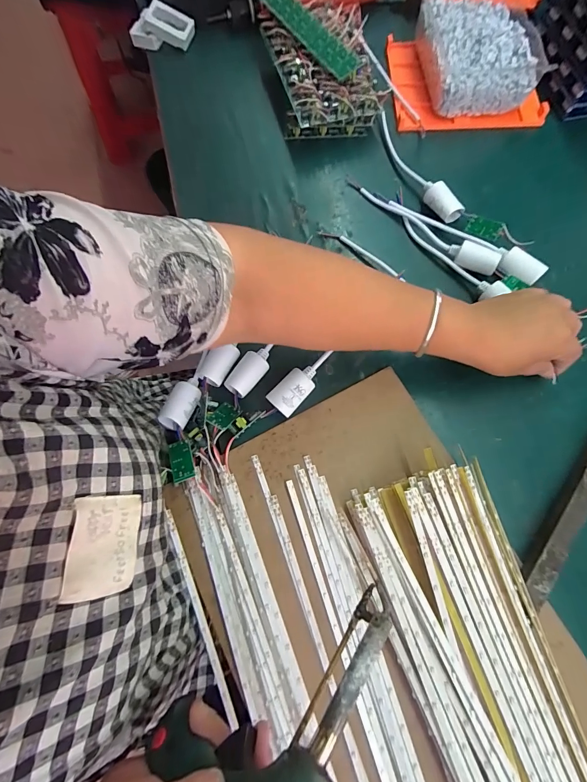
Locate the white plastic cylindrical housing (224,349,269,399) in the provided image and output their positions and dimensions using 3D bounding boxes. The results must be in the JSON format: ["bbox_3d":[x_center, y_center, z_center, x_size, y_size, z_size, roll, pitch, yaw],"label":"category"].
[{"bbox_3d":[-0.044,-0.019,0.354,0.025,0.021,0.053,39,77,11],"label":"white plastic cylindrical housing"}]

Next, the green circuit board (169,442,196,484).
[{"bbox_3d":[-0.104,0.065,0.325,0.020,0.004,0.036,-15,67,-8],"label":"green circuit board"}]

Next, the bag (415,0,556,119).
[{"bbox_3d":[0.245,-0.446,0.462,0.140,0.051,0.165,-3,73,-1],"label":"bag"}]

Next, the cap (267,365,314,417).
[{"bbox_3d":[0.001,0.000,0.349,0.028,0.026,0.052,43,78,12],"label":"cap"}]

